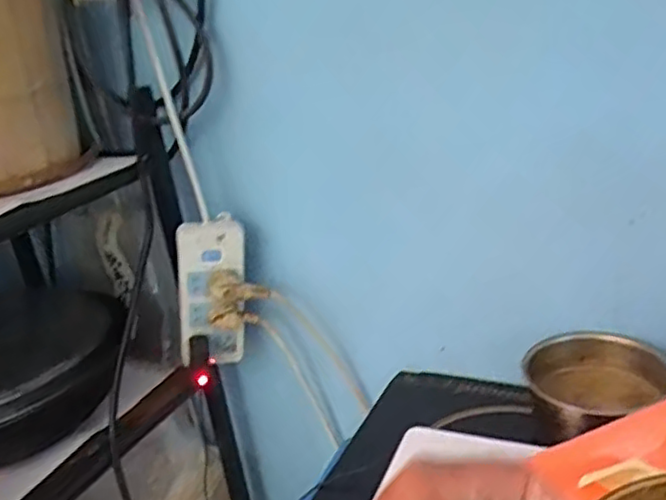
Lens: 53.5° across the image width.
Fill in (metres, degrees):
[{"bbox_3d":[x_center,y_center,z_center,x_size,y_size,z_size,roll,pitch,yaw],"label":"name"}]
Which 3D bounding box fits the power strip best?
[{"bbox_3d":[-0.144,0.055,0.784,0.084,0.176,0.035,-6,17,-12],"label":"power strip"}]

